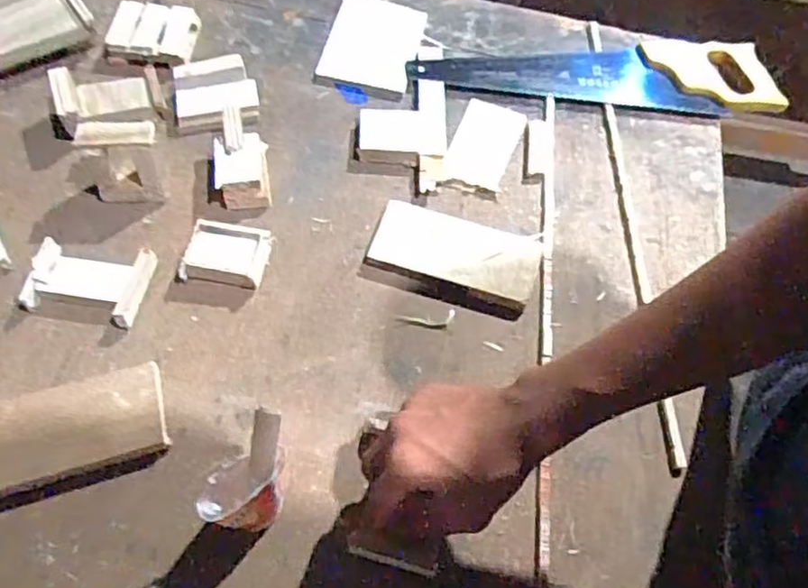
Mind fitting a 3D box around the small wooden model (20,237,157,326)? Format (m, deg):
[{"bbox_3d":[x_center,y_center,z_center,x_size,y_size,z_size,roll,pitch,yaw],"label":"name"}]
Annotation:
[{"bbox_3d":[-0.273,-0.011,0.591,0.099,0.030,0.063,12,61,2],"label":"small wooden model"}]

